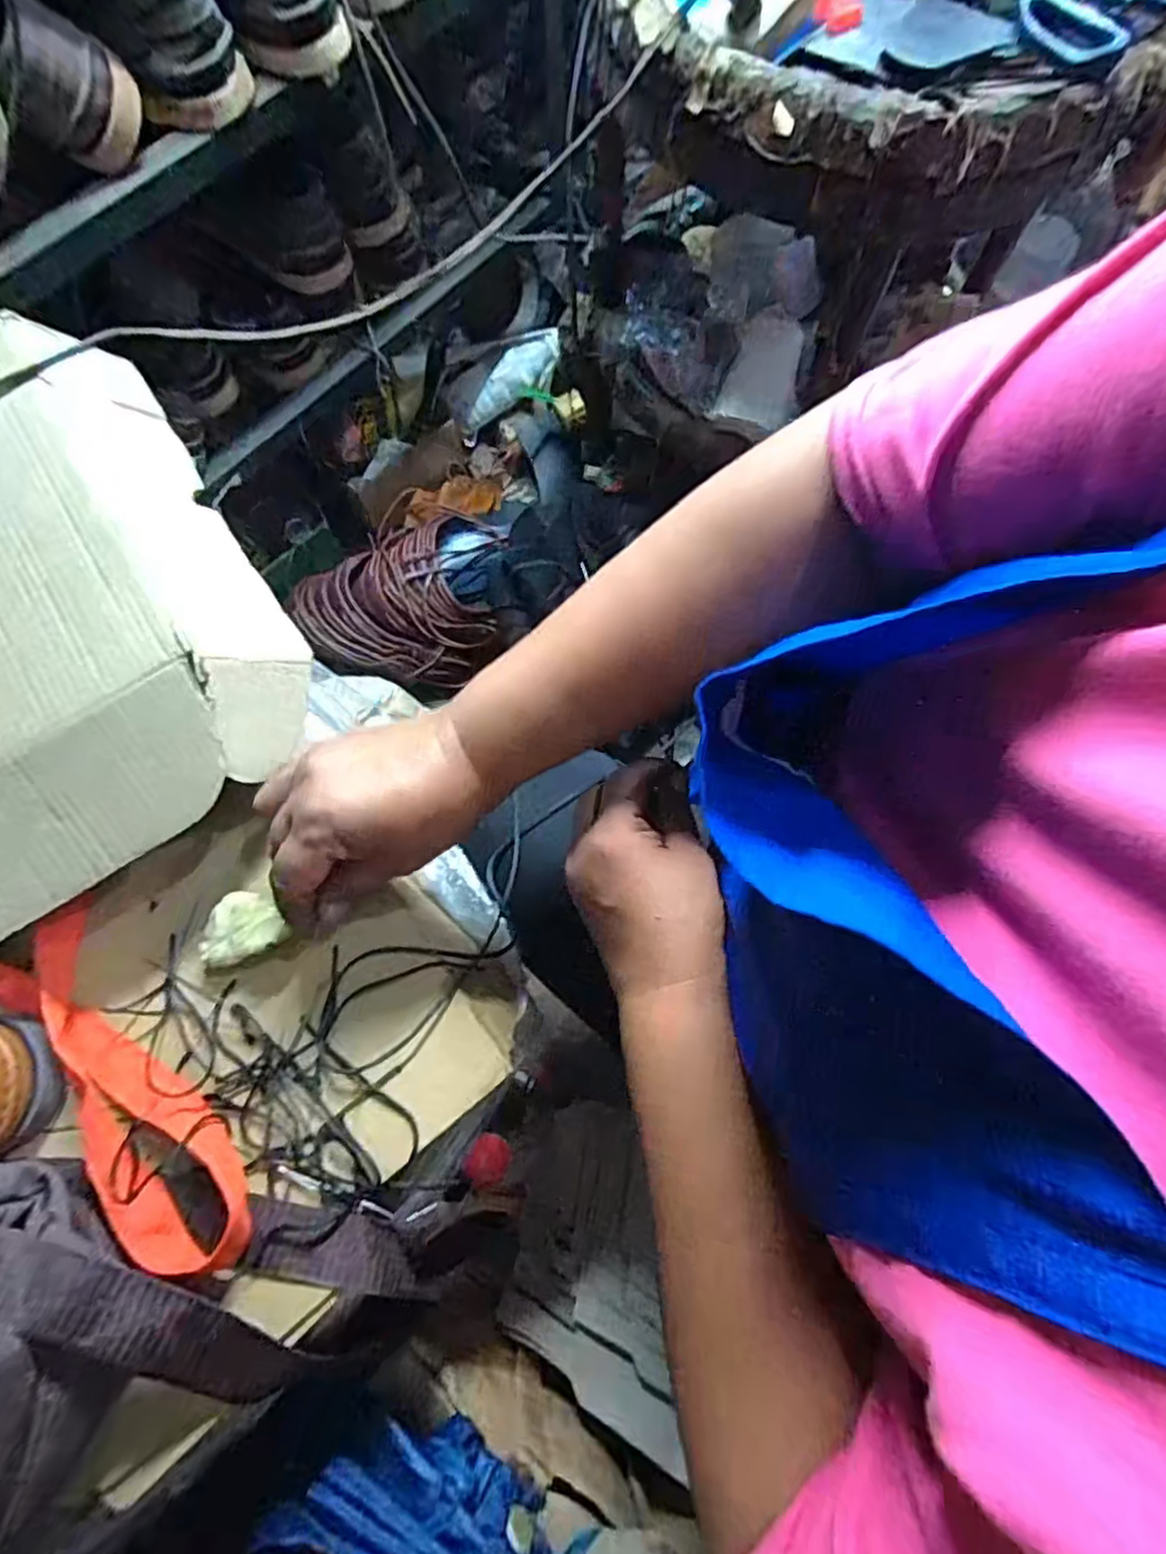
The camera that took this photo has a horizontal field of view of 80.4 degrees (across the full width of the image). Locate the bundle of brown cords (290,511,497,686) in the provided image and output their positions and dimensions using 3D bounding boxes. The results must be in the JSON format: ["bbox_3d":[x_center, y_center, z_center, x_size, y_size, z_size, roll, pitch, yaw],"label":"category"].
[{"bbox_3d":[-0.211,-0.231,0.874,0.214,0.074,0.275,41,77,11],"label":"bundle of brown cords"}]

